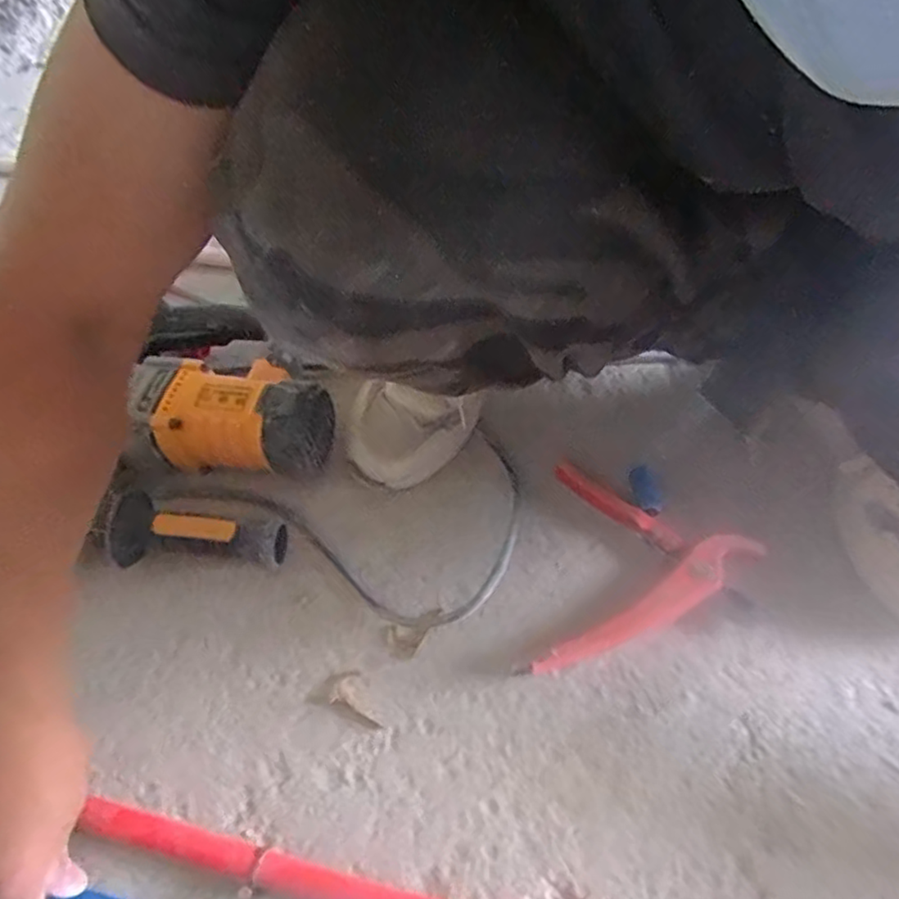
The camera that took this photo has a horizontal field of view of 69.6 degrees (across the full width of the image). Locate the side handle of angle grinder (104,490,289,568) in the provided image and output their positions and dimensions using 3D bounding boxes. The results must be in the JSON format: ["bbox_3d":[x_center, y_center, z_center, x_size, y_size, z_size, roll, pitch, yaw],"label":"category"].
[{"bbox_3d":[-0.215,0.073,0.538,0.163,0.047,0.058,11,54,11],"label":"side handle of angle grinder"}]

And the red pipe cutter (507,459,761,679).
[{"bbox_3d":[0.127,0.109,0.516,0.172,0.019,0.189,26,59,21],"label":"red pipe cutter"}]

